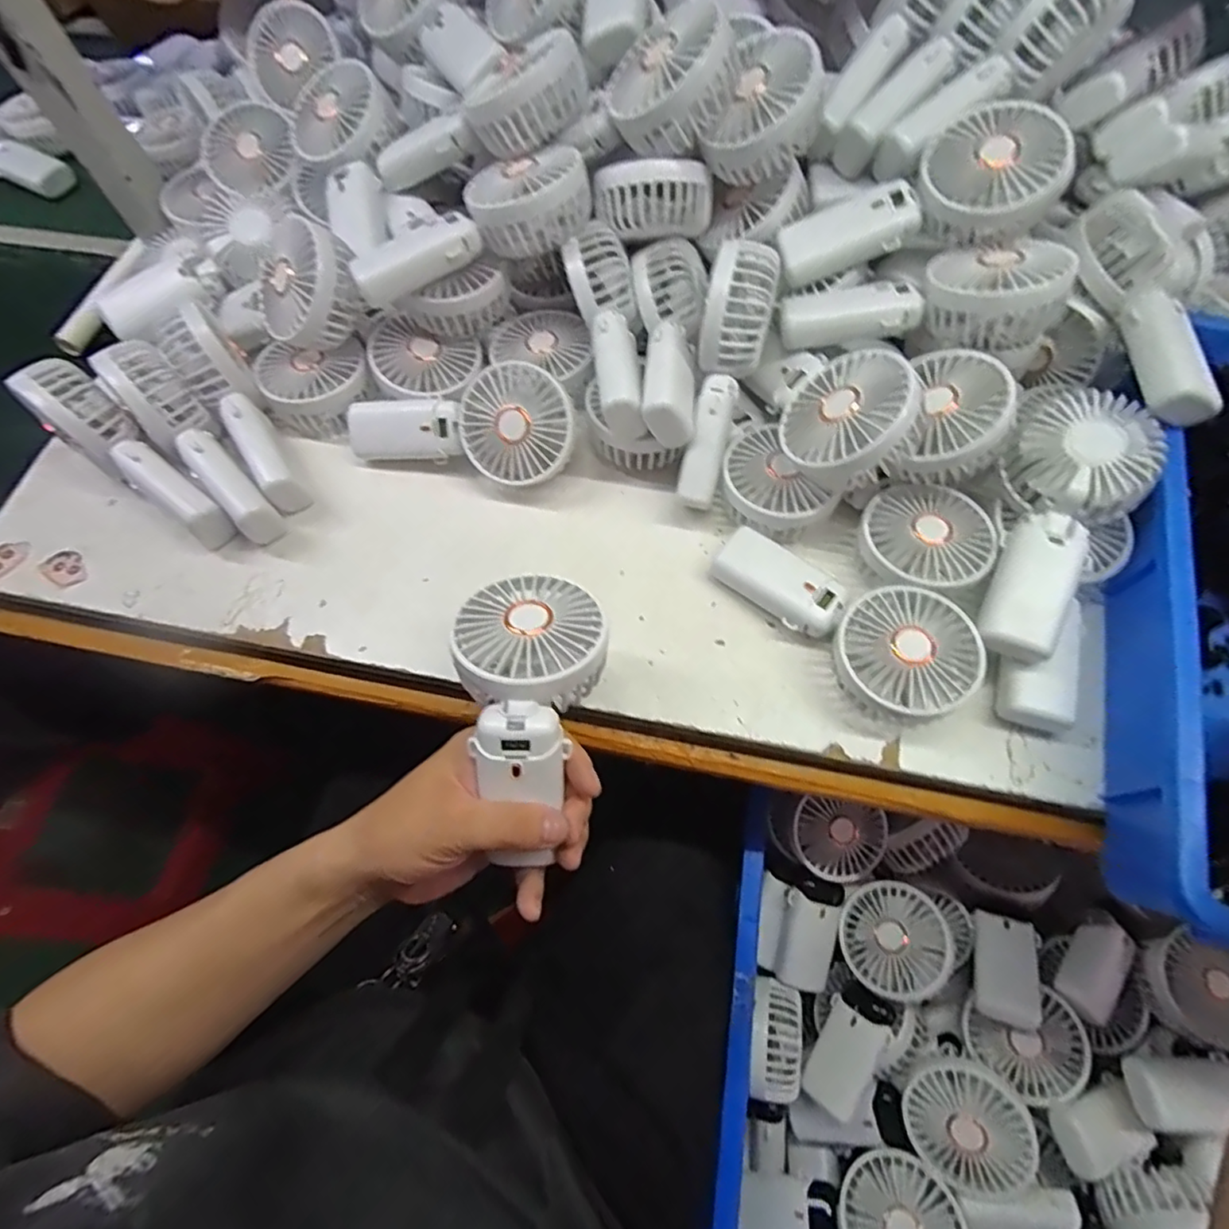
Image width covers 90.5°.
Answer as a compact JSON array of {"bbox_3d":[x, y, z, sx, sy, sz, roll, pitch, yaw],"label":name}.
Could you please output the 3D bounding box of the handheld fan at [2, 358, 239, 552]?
[{"bbox_3d":[-0.357,-0.115,0.446,0.169,0.085,0.047,36,72,16],"label":"handheld fan"}]

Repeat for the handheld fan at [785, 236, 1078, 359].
[{"bbox_3d":[0.209,-0.217,0.423,0.178,0.056,0.074,0,65,17],"label":"handheld fan"}]

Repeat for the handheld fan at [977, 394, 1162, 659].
[{"bbox_3d":[0.283,-0.056,0.387,0.083,0.034,0.177,22,89,11],"label":"handheld fan"}]

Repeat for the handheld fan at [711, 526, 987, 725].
[{"bbox_3d":[0.156,-0.003,0.411,0.085,0.046,0.180,-37,70,-13],"label":"handheld fan"}]

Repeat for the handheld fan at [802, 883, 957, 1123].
[{"bbox_3d":[0.212,0.313,0.512,0.177,0.040,0.085,-52,43,-2],"label":"handheld fan"}]

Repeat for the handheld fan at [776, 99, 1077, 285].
[{"bbox_3d":[0.211,-0.279,0.427,0.185,0.050,0.084,-16,65,17],"label":"handheld fan"}]

